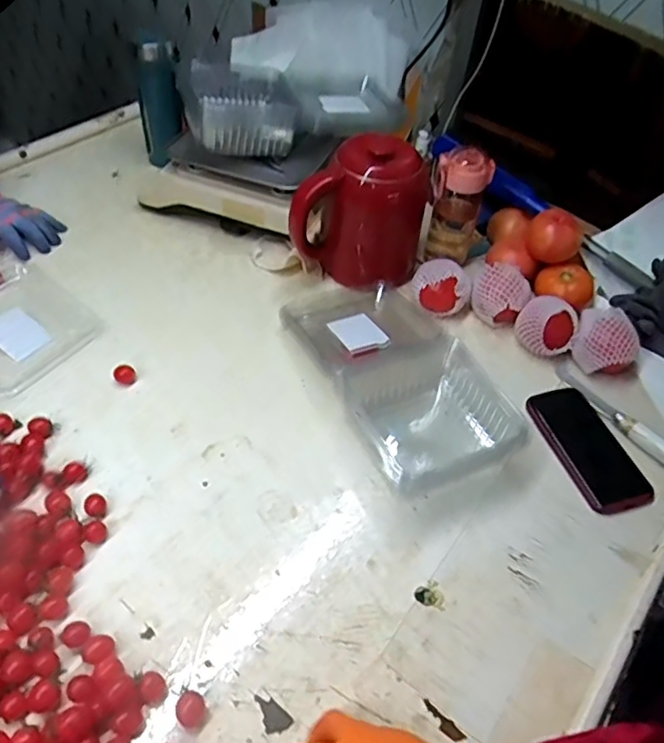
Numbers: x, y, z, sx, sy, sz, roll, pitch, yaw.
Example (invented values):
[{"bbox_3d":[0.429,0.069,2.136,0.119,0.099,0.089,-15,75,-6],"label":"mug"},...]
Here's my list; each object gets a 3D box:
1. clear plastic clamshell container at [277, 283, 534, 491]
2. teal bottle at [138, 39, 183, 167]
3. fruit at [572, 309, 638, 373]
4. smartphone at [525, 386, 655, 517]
[{"bbox_3d":[0.074,-0.010,0.769,0.184,0.071,0.370,-17,52,-20],"label":"clear plastic clamshell container"},{"bbox_3d":[-0.302,-0.469,1.043,0.071,0.198,0.056,-12,51,-17],"label":"teal bottle"},{"bbox_3d":[0.376,-0.043,0.813,0.085,0.070,0.081,26,50,16],"label":"fruit"},{"bbox_3d":[0.316,0.093,0.727,0.087,0.010,0.175,-10,50,-16],"label":"smartphone"}]

